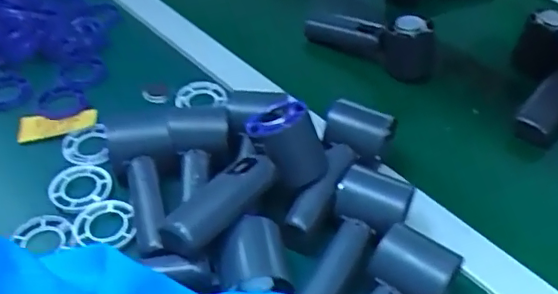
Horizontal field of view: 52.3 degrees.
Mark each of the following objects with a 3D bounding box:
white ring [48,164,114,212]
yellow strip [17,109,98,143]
[{"bbox_3d":[-0.169,0.034,0.488,0.050,0.008,0.048,-3,45,-5],"label":"white ring"},{"bbox_3d":[-0.211,-0.021,0.543,0.072,0.011,0.031,-7,45,-9],"label":"yellow strip"}]

